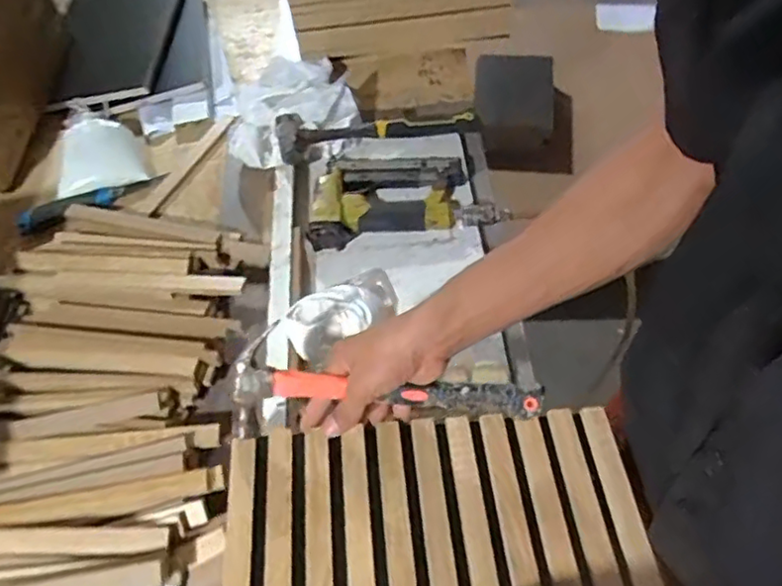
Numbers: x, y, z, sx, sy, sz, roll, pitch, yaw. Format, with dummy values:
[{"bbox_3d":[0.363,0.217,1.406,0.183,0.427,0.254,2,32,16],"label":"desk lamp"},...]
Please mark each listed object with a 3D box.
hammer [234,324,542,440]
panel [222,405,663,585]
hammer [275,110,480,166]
[{"bbox_3d":[-0.003,0.090,0.546,0.257,0.076,0.067,4,55,2],"label":"hammer"},{"bbox_3d":[0.036,0.204,0.511,0.343,0.032,0.219,-6,55,-3],"label":"panel"},{"bbox_3d":[-0.018,-0.230,0.860,0.272,0.043,0.075,-16,54,-6],"label":"hammer"}]

